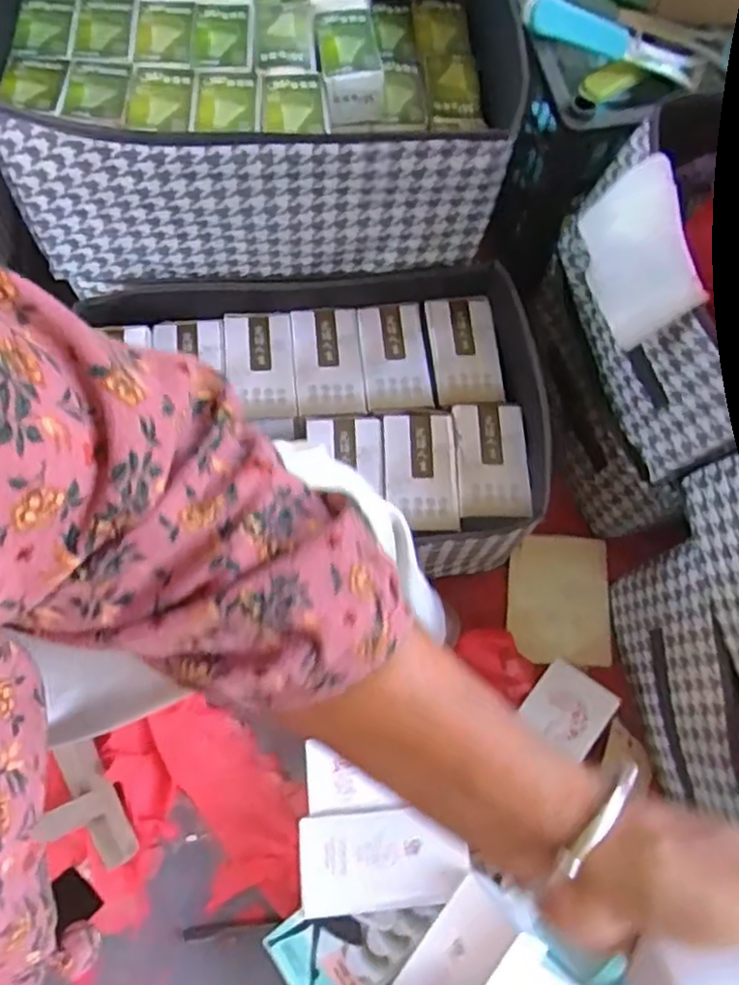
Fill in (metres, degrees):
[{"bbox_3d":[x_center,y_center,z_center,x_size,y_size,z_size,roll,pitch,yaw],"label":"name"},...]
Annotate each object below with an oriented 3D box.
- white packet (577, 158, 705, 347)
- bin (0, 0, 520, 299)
[{"bbox_3d":[0.208,-0.183,0.522,0.016,0.086,0.128,5,66,-28],"label":"white packet"},{"bbox_3d":[-0.094,-0.389,0.629,0.427,0.154,0.332,-4,71,-3],"label":"bin"}]

